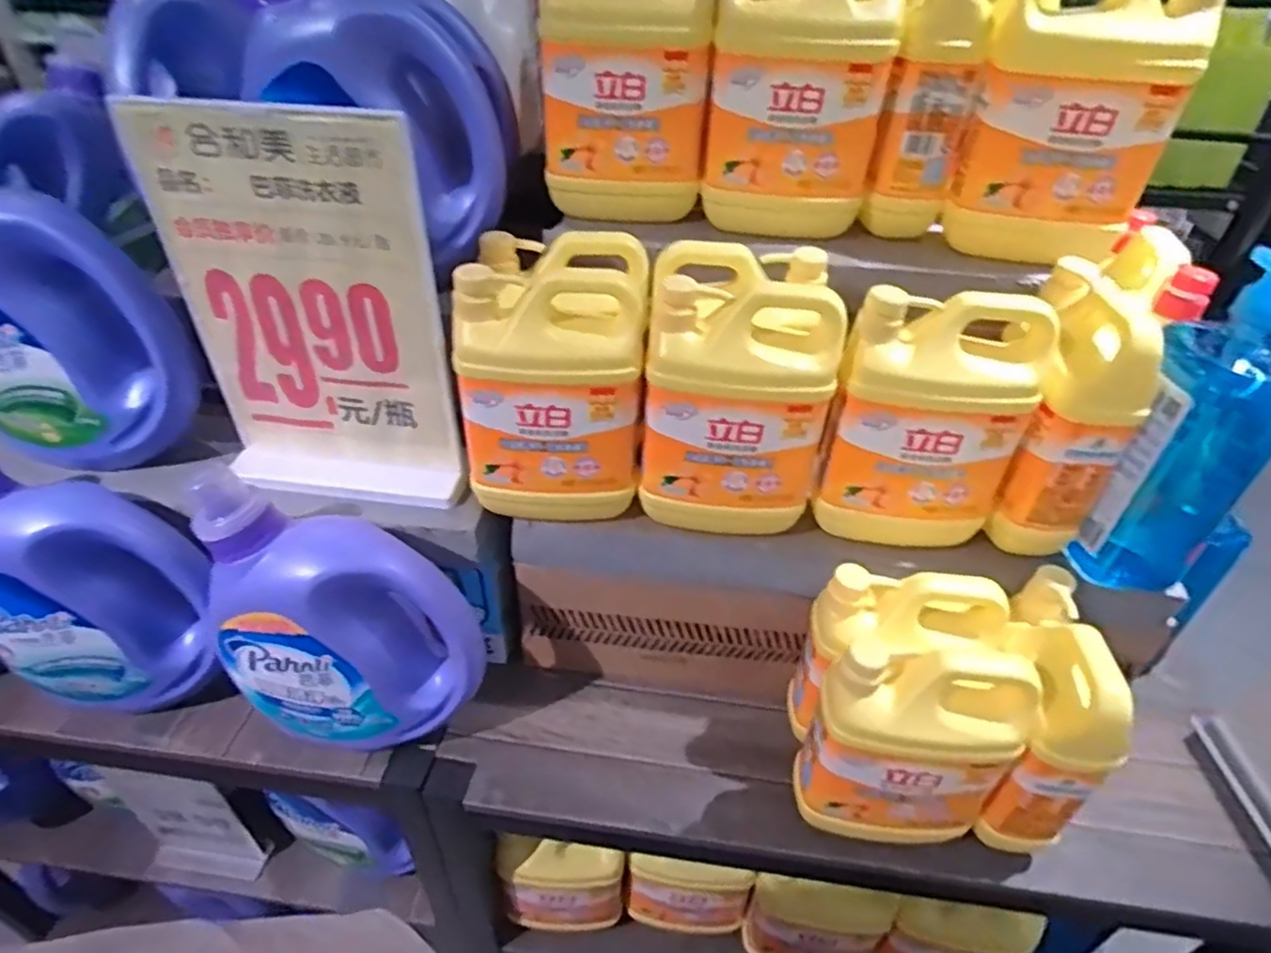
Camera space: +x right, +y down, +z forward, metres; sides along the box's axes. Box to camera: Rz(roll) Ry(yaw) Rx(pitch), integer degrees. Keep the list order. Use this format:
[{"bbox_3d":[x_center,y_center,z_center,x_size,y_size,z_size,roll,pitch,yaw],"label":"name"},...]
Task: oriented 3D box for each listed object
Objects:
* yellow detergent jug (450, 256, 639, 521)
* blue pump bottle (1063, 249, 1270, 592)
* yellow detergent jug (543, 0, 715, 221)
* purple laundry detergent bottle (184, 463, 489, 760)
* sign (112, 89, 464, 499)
[{"bbox_3d":[-0.066,-0.066,0.581,0.147,0.208,0.074,1,36,3],"label":"yellow detergent jug"},{"bbox_3d":[0.427,-0.022,0.536,0.076,0.267,0.087,-29,44,-32],"label":"blue pump bottle"},{"bbox_3d":[-0.009,-0.349,0.625,0.145,0.212,0.081,-1,36,1],"label":"yellow detergent jug"},{"bbox_3d":[-0.249,0.124,0.604,0.202,0.245,0.086,0,36,3],"label":"purple laundry detergent bottle"},{"bbox_3d":[-0.266,-0.121,0.571,0.226,0.313,0.052,3,36,7],"label":"sign"}]

